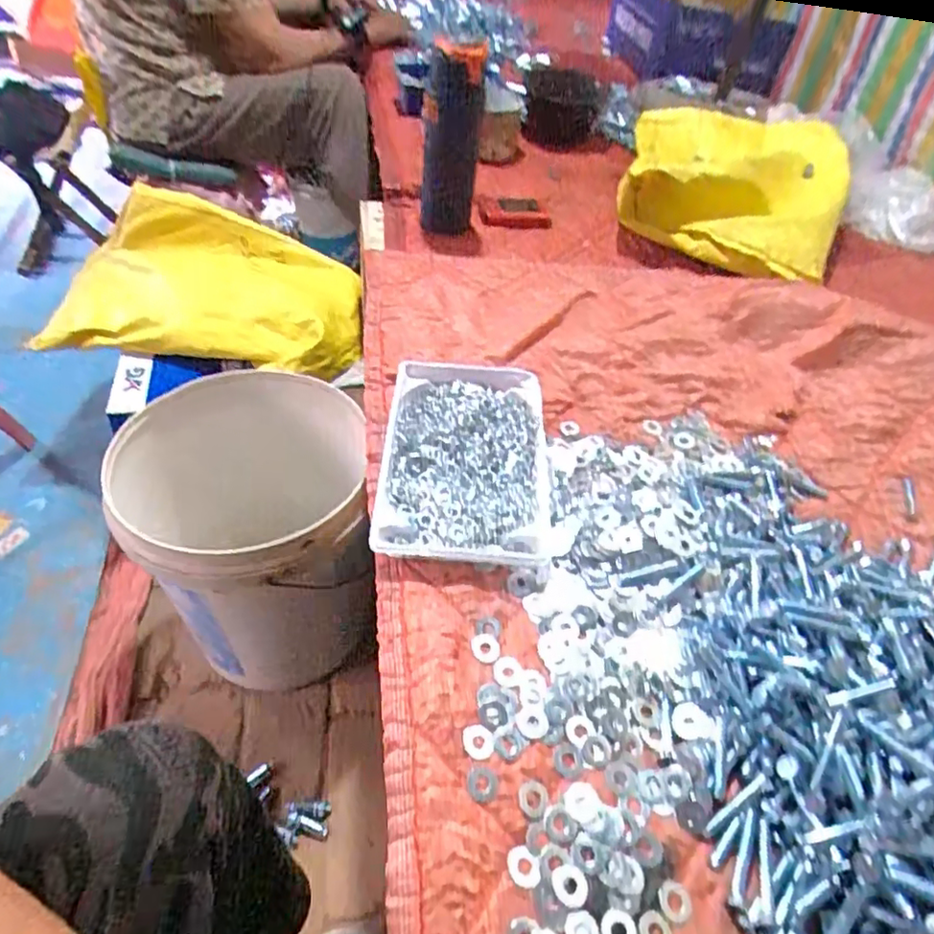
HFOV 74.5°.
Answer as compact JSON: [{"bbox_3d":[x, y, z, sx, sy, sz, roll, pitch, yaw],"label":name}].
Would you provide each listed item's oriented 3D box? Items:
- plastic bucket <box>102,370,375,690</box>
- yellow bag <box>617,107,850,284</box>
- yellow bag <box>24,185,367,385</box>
[{"bbox_3d":[-0.282,0.097,0.832,0.297,0.343,0.275,1,49,-2],"label":"plastic bucket"},{"bbox_3d":[0.420,-0.460,0.939,0.322,0.102,0.490,17,51,12],"label":"yellow bag"},{"bbox_3d":[-0.388,-0.282,0.930,0.443,0.148,0.237,9,43,5],"label":"yellow bag"}]

